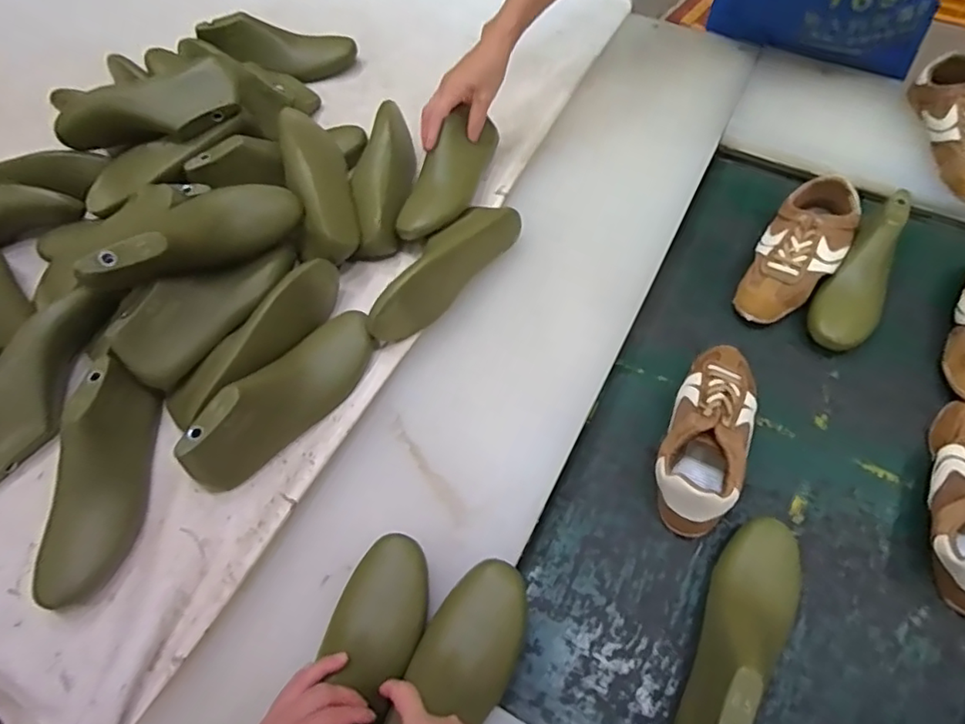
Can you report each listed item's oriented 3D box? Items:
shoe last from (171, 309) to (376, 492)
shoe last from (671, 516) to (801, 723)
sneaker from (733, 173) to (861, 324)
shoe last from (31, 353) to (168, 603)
[{"bbox_3d":[-0.214,0.030,0.634,0.068,0.079,0.252,34,68,18],"label":"shoe last"},{"bbox_3d":[0.256,0.265,0.549,0.080,0.091,0.255,22,65,13],"label":"shoe last"},{"bbox_3d":[0.428,-0.147,0.778,0.096,0.075,0.226,29,66,16],"label":"sneaker"},{"bbox_3d":[-0.396,0.115,0.594,0.074,0.073,0.245,2,62,3],"label":"shoe last"}]

